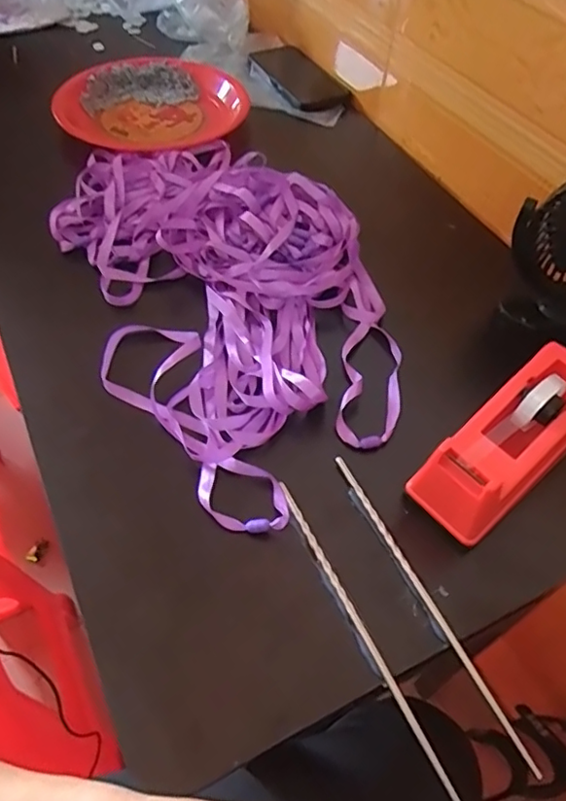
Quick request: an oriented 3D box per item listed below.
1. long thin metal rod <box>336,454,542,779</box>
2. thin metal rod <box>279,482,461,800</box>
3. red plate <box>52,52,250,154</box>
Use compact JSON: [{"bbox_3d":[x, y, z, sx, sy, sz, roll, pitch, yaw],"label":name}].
[{"bbox_3d":[0.091,0.125,0.379,0.007,0.004,0.220,-20,58,-18],"label":"long thin metal rod"},{"bbox_3d":[0.048,0.142,0.366,0.006,0.004,0.220,-20,58,-18],"label":"thin metal rod"},{"bbox_3d":[-0.157,-0.375,0.745,0.223,0.044,0.234,-3,55,4],"label":"red plate"}]

